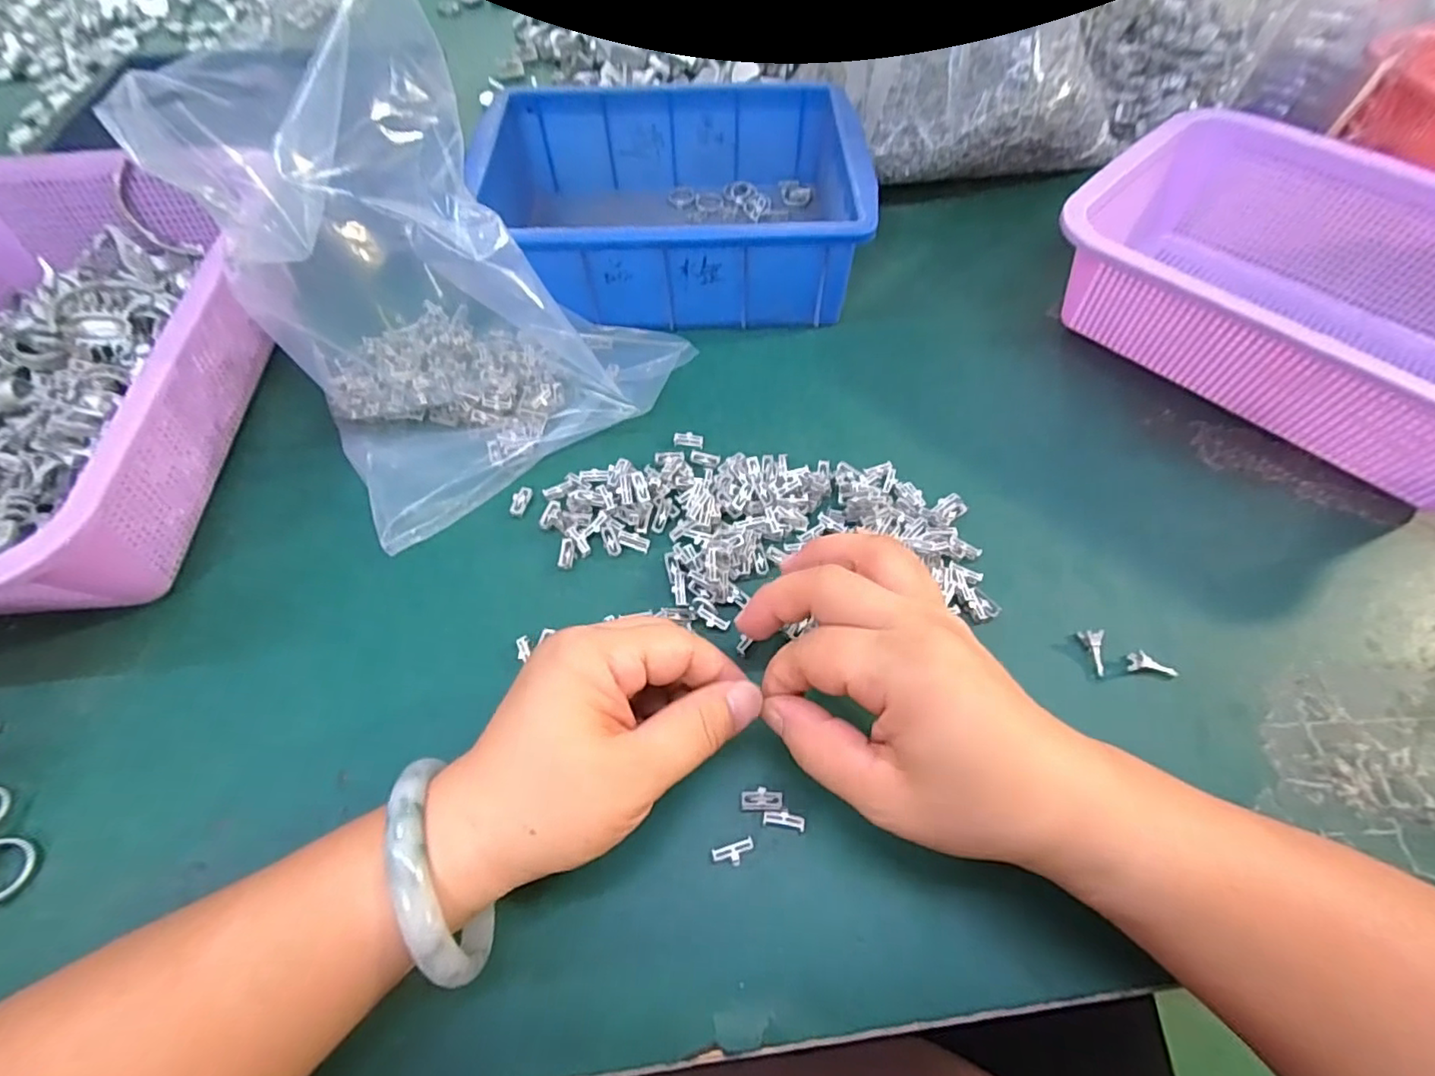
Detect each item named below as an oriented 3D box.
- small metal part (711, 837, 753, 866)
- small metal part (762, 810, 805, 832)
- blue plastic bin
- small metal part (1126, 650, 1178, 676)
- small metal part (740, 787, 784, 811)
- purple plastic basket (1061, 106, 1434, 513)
[{"bbox_3d":[0.007,0.124,0.235,0.017,0.006,0.008,-15,61,-9],"label":"small metal part"},{"bbox_3d":[0.026,0.113,0.240,0.016,0.004,0.006,8,60,4],"label":"small metal part"},{"bbox_3d":[-0.028,-0.223,0.403,0.229,0.071,0.169,0,60,0],"label":"blue plastic bin"},{"bbox_3d":[0.197,0.057,0.272,0.022,0.009,0.009,6,60,3],"label":"small metal part"},{"bbox_3d":[0.018,0.106,0.245,0.017,0.005,0.008,-1,60,-1],"label":"small metal part"},{"bbox_3d":[0.334,-0.132,0.340,0.255,0.082,0.183,38,67,19],"label":"purple plastic basket"}]

